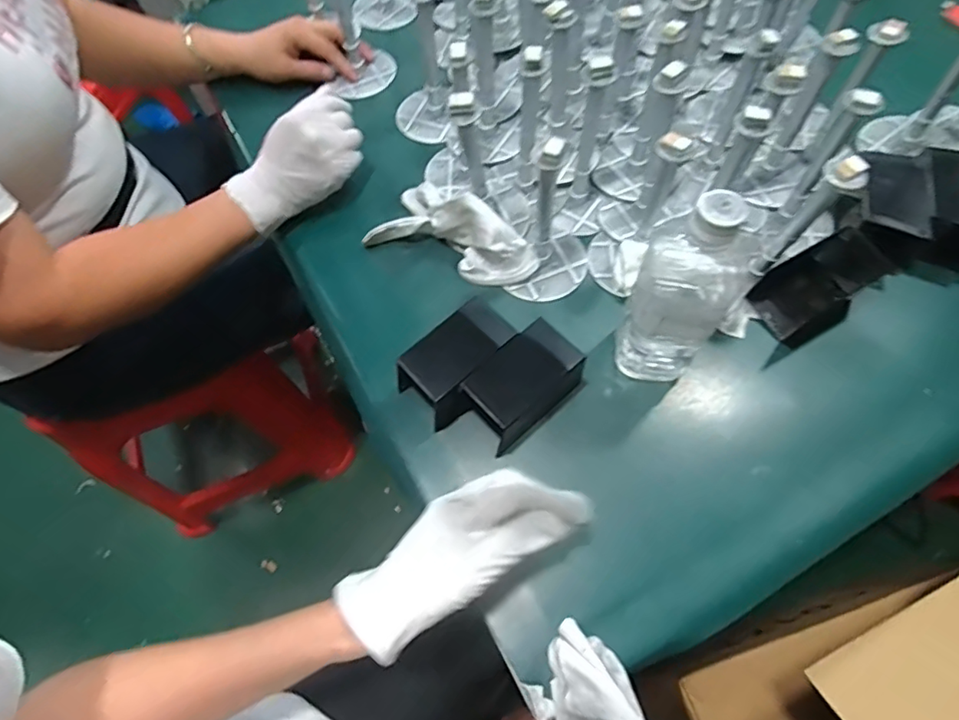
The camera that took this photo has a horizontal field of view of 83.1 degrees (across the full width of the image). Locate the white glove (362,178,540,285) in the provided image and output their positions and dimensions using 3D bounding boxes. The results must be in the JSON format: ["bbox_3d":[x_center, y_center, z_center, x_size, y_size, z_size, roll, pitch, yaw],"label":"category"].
[{"bbox_3d":[-0.022,-0.135,0.543,0.172,0.060,0.076,22,67,14],"label":"white glove"}]

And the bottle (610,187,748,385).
[{"bbox_3d":[0.159,-0.053,0.417,0.065,0.195,0.080,26,68,15],"label":"bottle"}]

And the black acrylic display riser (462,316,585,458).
[{"bbox_3d":[0.040,0.020,0.466,0.100,0.060,0.058,-39,68,-15],"label":"black acrylic display riser"}]

